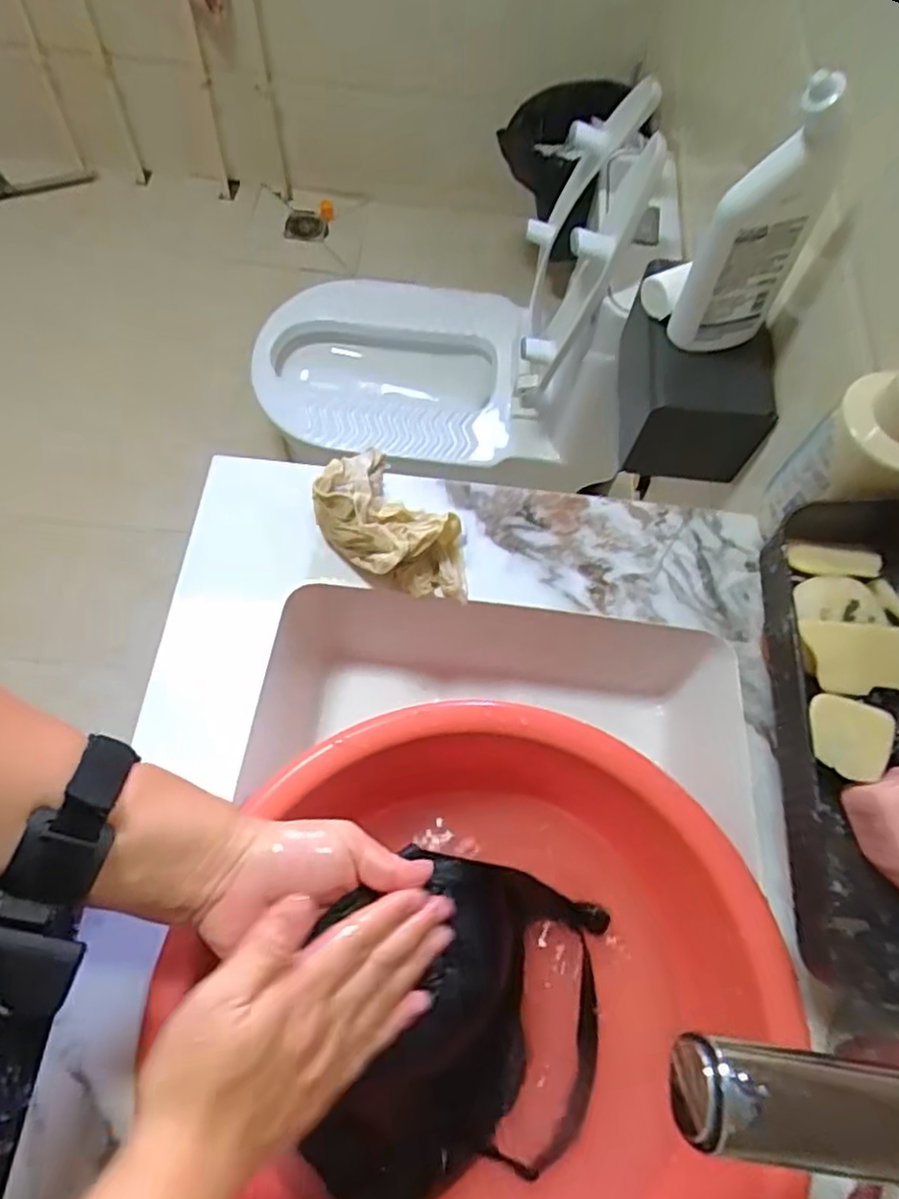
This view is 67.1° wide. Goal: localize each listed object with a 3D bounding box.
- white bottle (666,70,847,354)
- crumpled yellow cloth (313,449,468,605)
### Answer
[{"bbox_3d":[0.255,-0.301,0.555,0.075,0.227,0.052,-32,72,-15],"label":"white bottle"},{"bbox_3d":[-0.036,-0.049,0.464,0.119,0.054,0.070,41,71,14],"label":"crumpled yellow cloth"}]

